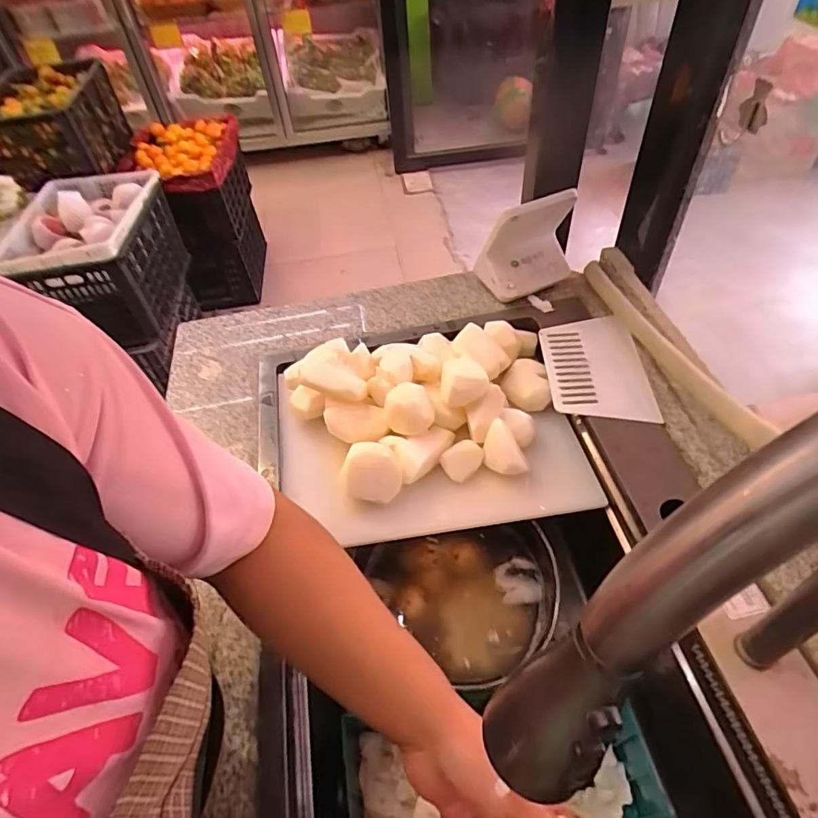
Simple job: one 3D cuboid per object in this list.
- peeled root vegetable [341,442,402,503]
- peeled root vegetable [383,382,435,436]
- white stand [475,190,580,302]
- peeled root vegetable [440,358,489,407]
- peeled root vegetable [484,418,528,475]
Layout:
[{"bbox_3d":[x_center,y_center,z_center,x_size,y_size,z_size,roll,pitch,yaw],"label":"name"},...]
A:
[{"bbox_3d":[-0.042,0.073,0.590,0.068,0.056,0.056,1,50,7],"label":"peeled root vegetable"},{"bbox_3d":[-0.001,-0.003,0.617,0.057,0.040,0.054,-8,50,-1],"label":"peeled root vegetable"},{"bbox_3d":[0.167,-0.231,0.744,0.128,0.150,0.064,-4,50,3],"label":"white stand"},{"bbox_3d":[0.066,-0.033,0.635,0.056,0.038,0.056,-3,50,4],"label":"peeled root vegetable"},{"bbox_3d":[0.110,0.052,0.622,0.041,0.041,0.062,-25,52,-15],"label":"peeled root vegetable"}]

